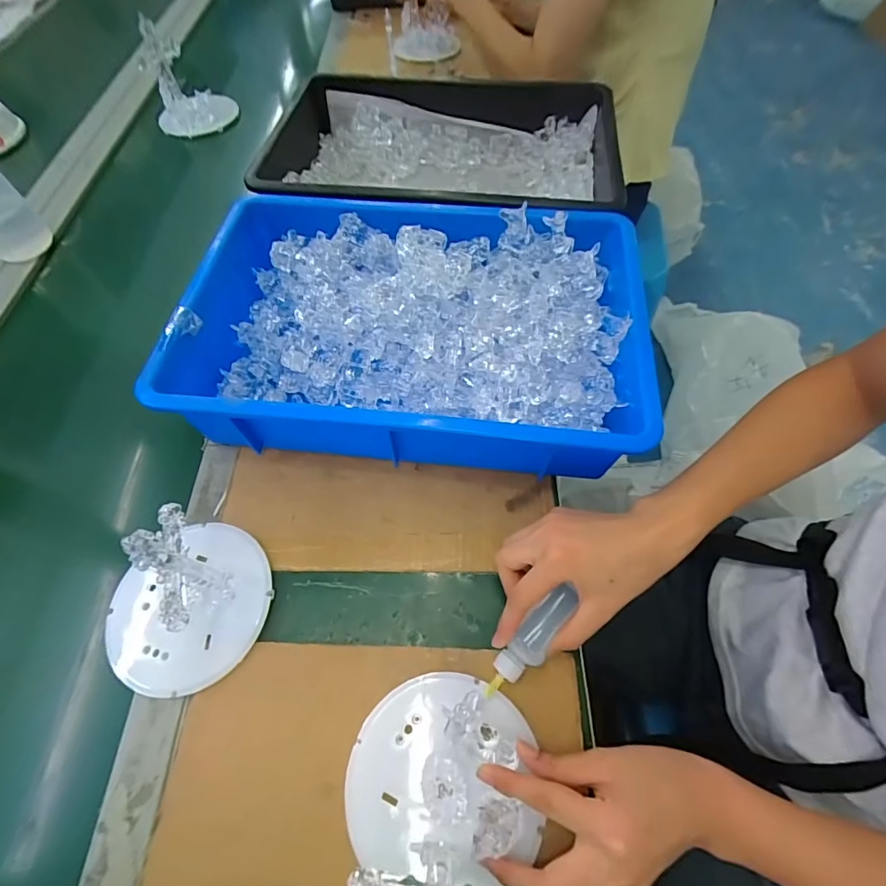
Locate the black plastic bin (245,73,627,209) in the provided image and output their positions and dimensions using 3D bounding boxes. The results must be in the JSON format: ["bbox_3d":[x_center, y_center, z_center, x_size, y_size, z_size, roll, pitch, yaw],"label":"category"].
[{"bbox_3d":[-0.004,-0.356,0.582,0.450,0.102,0.274,5,62,5],"label":"black plastic bin"}]

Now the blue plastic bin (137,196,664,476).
[{"bbox_3d":[-0.028,-0.111,0.440,0.406,0.097,0.272,5,62,4],"label":"blue plastic bin"}]

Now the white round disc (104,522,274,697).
[{"bbox_3d":[-0.204,0.132,0.361,0.127,0.008,0.118,-1,61,1],"label":"white round disc"}]

